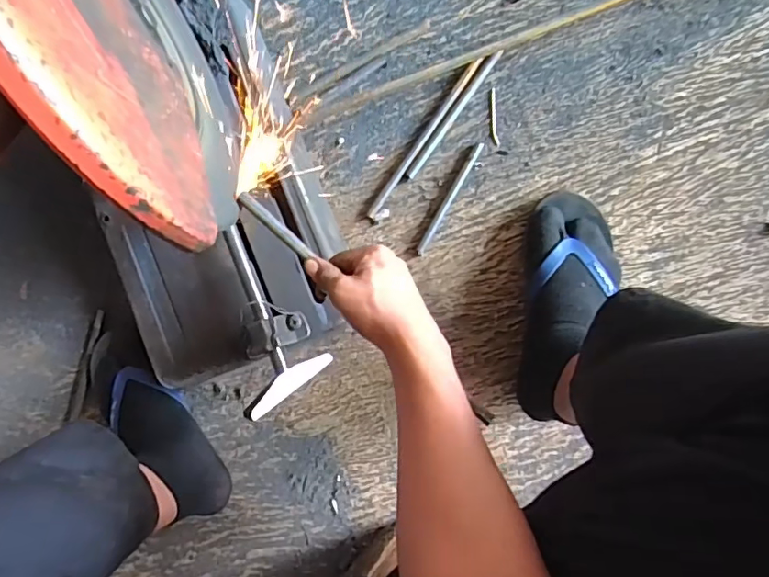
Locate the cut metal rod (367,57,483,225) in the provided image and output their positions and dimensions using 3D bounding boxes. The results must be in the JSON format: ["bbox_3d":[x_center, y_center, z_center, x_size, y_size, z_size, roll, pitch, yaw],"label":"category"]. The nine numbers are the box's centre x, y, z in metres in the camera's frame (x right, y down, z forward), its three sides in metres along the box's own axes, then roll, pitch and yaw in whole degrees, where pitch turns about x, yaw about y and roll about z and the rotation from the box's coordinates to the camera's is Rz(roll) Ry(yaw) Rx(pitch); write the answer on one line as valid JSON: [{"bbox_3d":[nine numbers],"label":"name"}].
[{"bbox_3d":[0.049,-0.186,0.653,0.013,0.007,0.233,35,96,8],"label":"cut metal rod"}]

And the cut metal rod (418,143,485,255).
[{"bbox_3d":[0.081,-0.110,0.651,0.011,0.008,0.151,30,95,8],"label":"cut metal rod"}]

